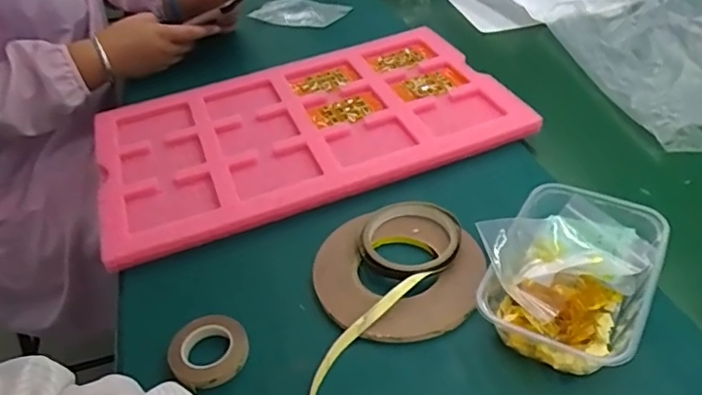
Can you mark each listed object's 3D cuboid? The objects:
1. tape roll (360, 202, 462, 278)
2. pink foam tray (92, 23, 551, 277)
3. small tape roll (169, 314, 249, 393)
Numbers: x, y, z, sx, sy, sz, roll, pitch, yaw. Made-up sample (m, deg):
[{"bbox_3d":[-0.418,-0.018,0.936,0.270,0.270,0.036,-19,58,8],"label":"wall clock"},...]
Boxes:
[{"bbox_3d":[0.061,0.036,0.533,0.098,0.019,0.095,-3,41,3],"label":"tape roll"},{"bbox_3d":[-0.069,-0.097,0.700,0.482,0.031,0.306,-16,42,-12],"label":"pink foam tray"},{"bbox_3d":[-0.117,0.126,0.465,0.062,0.011,0.062,-3,41,3],"label":"small tape roll"}]

